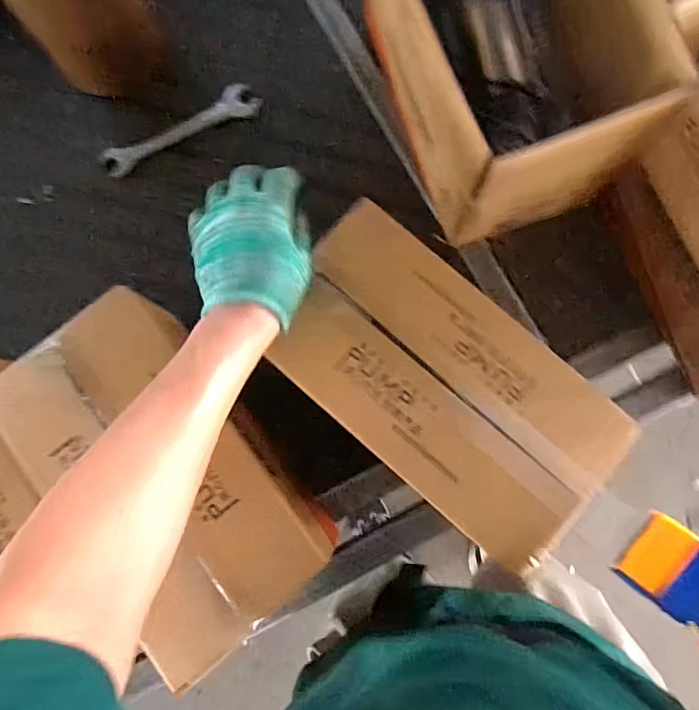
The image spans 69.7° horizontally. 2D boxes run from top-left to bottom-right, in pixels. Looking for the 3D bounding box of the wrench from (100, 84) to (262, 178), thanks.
[{"bbox_3d":[-0.222,-0.298,0.661,0.216,0.019,0.047,-28,81,-1],"label":"wrench"}]

